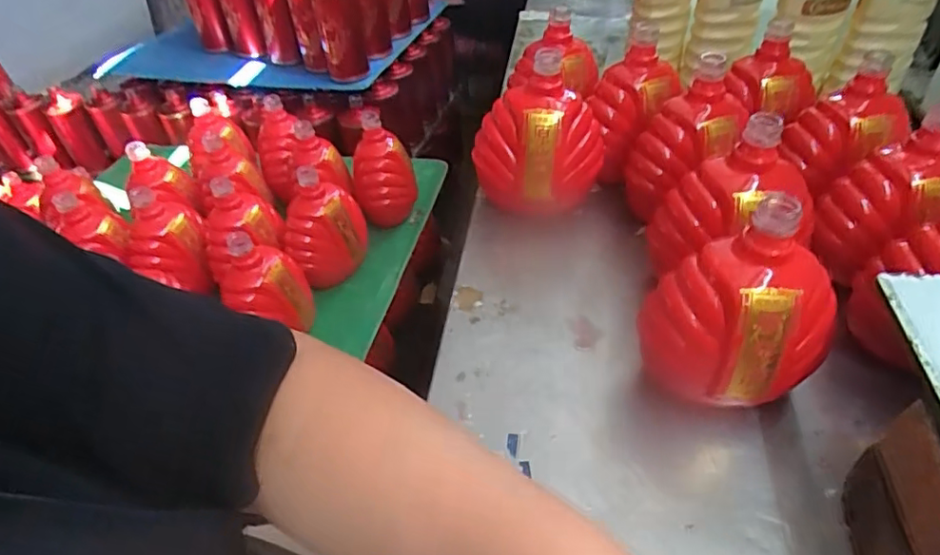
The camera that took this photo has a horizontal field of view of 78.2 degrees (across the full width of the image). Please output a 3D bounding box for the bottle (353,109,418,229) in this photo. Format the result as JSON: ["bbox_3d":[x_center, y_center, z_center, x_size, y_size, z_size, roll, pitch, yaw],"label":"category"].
[{"bbox_3d":[-0.134,-0.162,0.904,0.095,0.162,0.077,-8,42,-9],"label":"bottle"}]

